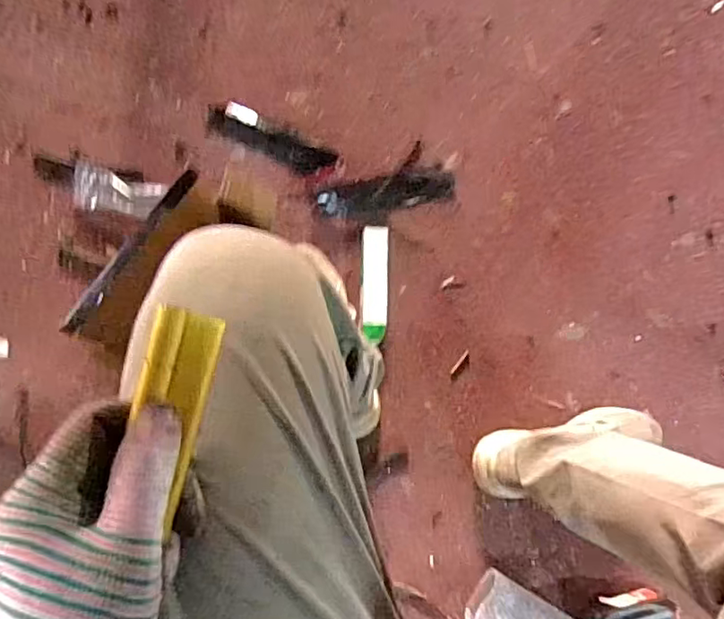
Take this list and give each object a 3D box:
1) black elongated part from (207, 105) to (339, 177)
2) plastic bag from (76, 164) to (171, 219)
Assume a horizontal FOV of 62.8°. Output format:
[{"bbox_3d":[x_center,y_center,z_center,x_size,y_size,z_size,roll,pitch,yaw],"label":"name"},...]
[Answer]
[{"bbox_3d":[-0.143,-0.257,0.907,0.204,0.019,0.049,23,80,-1],"label":"black elongated part"},{"bbox_3d":[-0.361,-0.172,0.870,0.133,0.029,0.063,16,81,-3],"label":"plastic bag"}]

